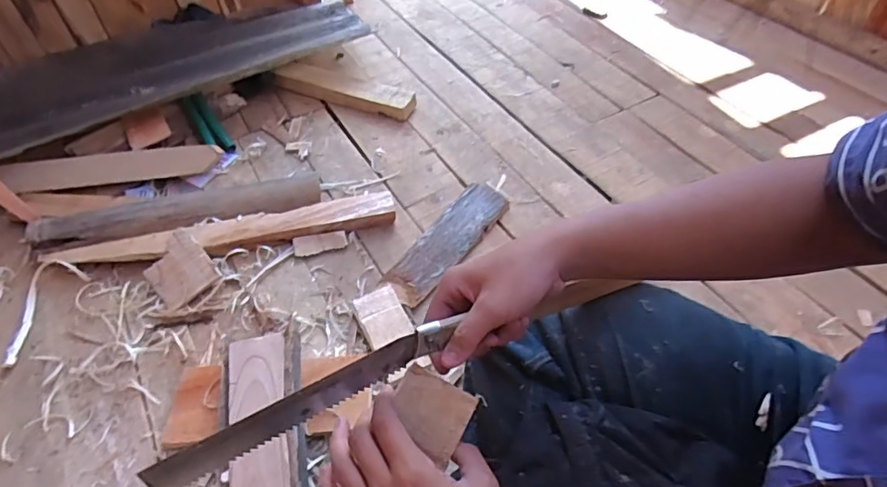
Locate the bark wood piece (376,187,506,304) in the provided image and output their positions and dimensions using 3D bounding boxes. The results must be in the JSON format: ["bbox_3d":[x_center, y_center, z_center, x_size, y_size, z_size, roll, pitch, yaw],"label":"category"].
[{"bbox_3d":[0.005,-0.006,0.780,0.076,0.017,0.246,29,56,24],"label":"bark wood piece"}]

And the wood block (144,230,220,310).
[{"bbox_3d":[-0.380,0.036,0.747,0.080,0.008,0.097,-41,75,-19],"label":"wood block"}]

